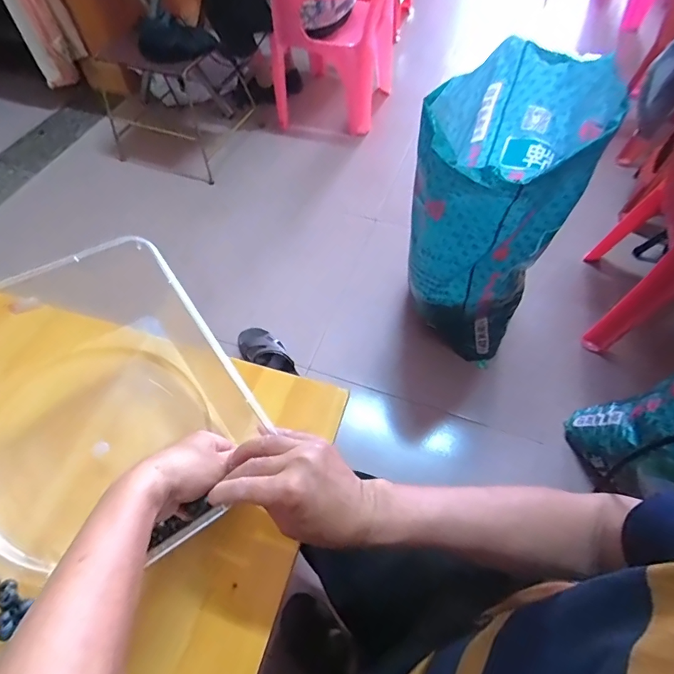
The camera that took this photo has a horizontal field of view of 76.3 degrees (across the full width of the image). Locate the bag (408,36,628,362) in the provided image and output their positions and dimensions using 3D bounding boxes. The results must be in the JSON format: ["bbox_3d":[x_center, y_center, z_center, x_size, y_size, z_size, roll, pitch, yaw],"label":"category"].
[{"bbox_3d":[0.316,-0.229,0.937,0.275,0.589,0.347,25,61,16],"label":"bag"}]

